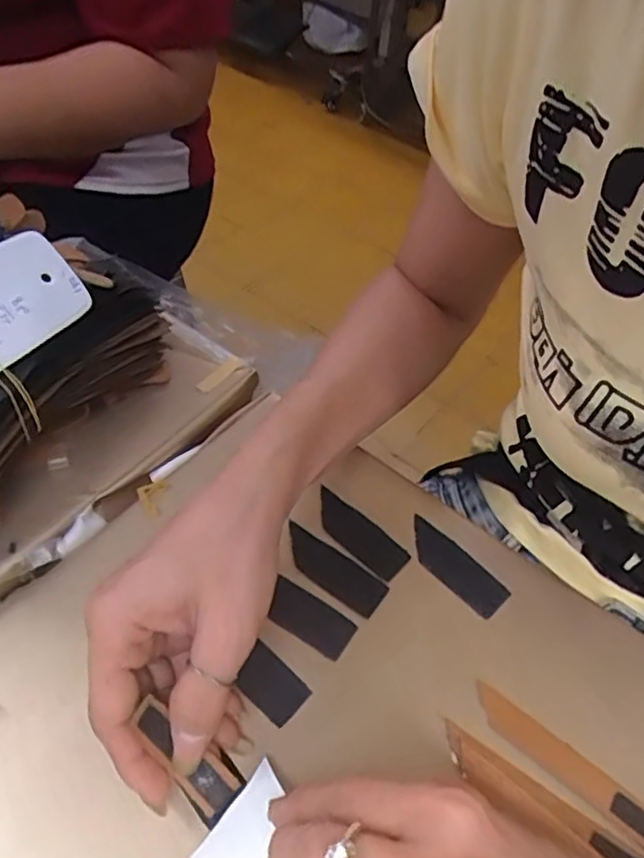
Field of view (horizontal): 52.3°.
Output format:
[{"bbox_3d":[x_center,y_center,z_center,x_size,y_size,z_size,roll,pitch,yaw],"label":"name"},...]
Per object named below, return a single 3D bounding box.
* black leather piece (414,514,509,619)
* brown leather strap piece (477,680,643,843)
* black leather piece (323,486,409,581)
[{"bbox_3d":[0.071,0.074,0.357,0.024,0.004,0.064,-33,60,-30],"label":"black leather piece"},{"bbox_3d":[0.121,0.158,0.290,0.119,0.004,0.018,35,54,22],"label":"brown leather strap piece"},{"bbox_3d":[0.020,0.058,0.363,0.059,0.005,0.024,33,54,20],"label":"black leather piece"}]

